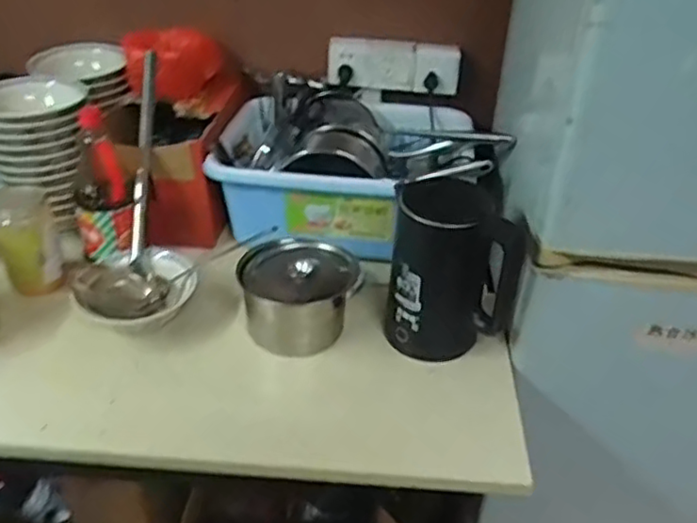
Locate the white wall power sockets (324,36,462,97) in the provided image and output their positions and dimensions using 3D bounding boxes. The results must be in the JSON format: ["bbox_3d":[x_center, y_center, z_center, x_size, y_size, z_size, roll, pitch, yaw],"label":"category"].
[{"bbox_3d":[0.092,-0.403,1.358,0.265,0.098,0.042,8,36,6],"label":"white wall power sockets"}]

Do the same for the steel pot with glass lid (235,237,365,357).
[{"bbox_3d":[-0.083,0.050,1.047,0.160,0.110,0.158,2,36,-2],"label":"steel pot with glass lid"}]

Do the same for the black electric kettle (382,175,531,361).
[{"bbox_3d":[0.156,0.005,0.989,0.186,0.255,0.127,6,36,4],"label":"black electric kettle"}]

